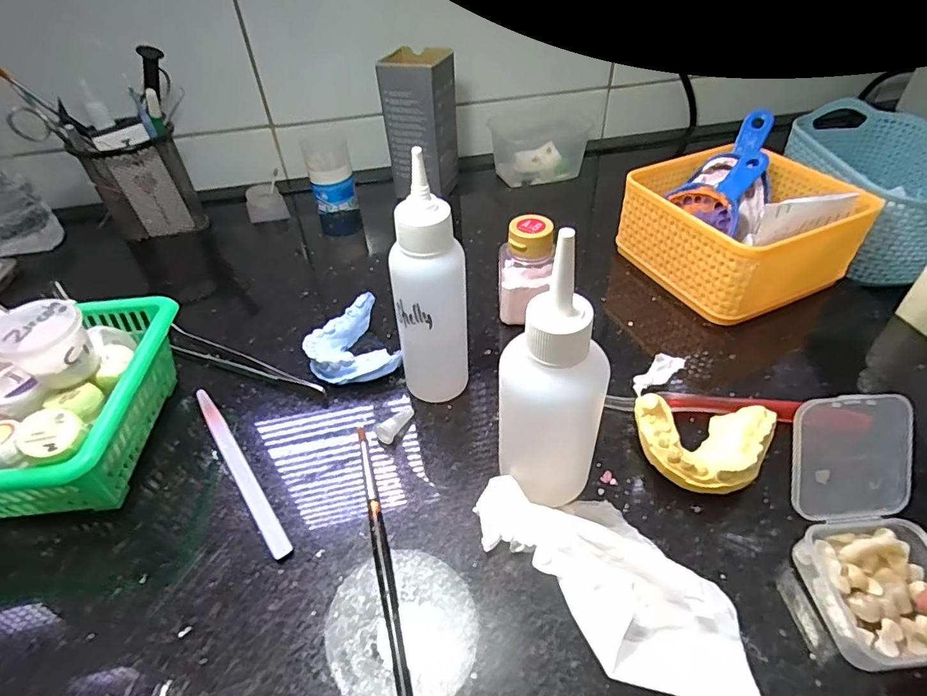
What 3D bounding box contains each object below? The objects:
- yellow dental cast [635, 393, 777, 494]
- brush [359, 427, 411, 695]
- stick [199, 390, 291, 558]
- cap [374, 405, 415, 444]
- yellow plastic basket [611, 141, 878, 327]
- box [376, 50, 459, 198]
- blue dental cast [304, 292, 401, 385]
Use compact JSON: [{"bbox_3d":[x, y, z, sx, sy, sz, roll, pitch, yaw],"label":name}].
[{"bbox_3d":[0.126,0.053,0.267,0.064,0.027,0.048,5,44,9],"label":"yellow dental cast"},{"bbox_3d":[-0.035,0.109,0.232,0.006,0.006,0.190,-13,44,-9],"label":"brush"},{"bbox_3d":[-0.128,0.064,0.286,0.010,0.006,0.135,-29,49,-25],"label":"stick"},{"bbox_3d":[-0.040,0.044,0.299,0.010,0.010,0.033,19,34,22],"label":"cap"},{"bbox_3d":[0.209,-0.094,0.391,0.134,0.068,0.132,-18,46,-15],"label":"yellow plastic basket"},{"bbox_3d":[-0.041,-0.224,0.518,0.061,0.129,0.062,17,47,20],"label":"box"},{"bbox_3d":[-0.077,-0.001,0.342,0.055,0.021,0.068,-21,46,-17],"label":"blue dental cast"}]

